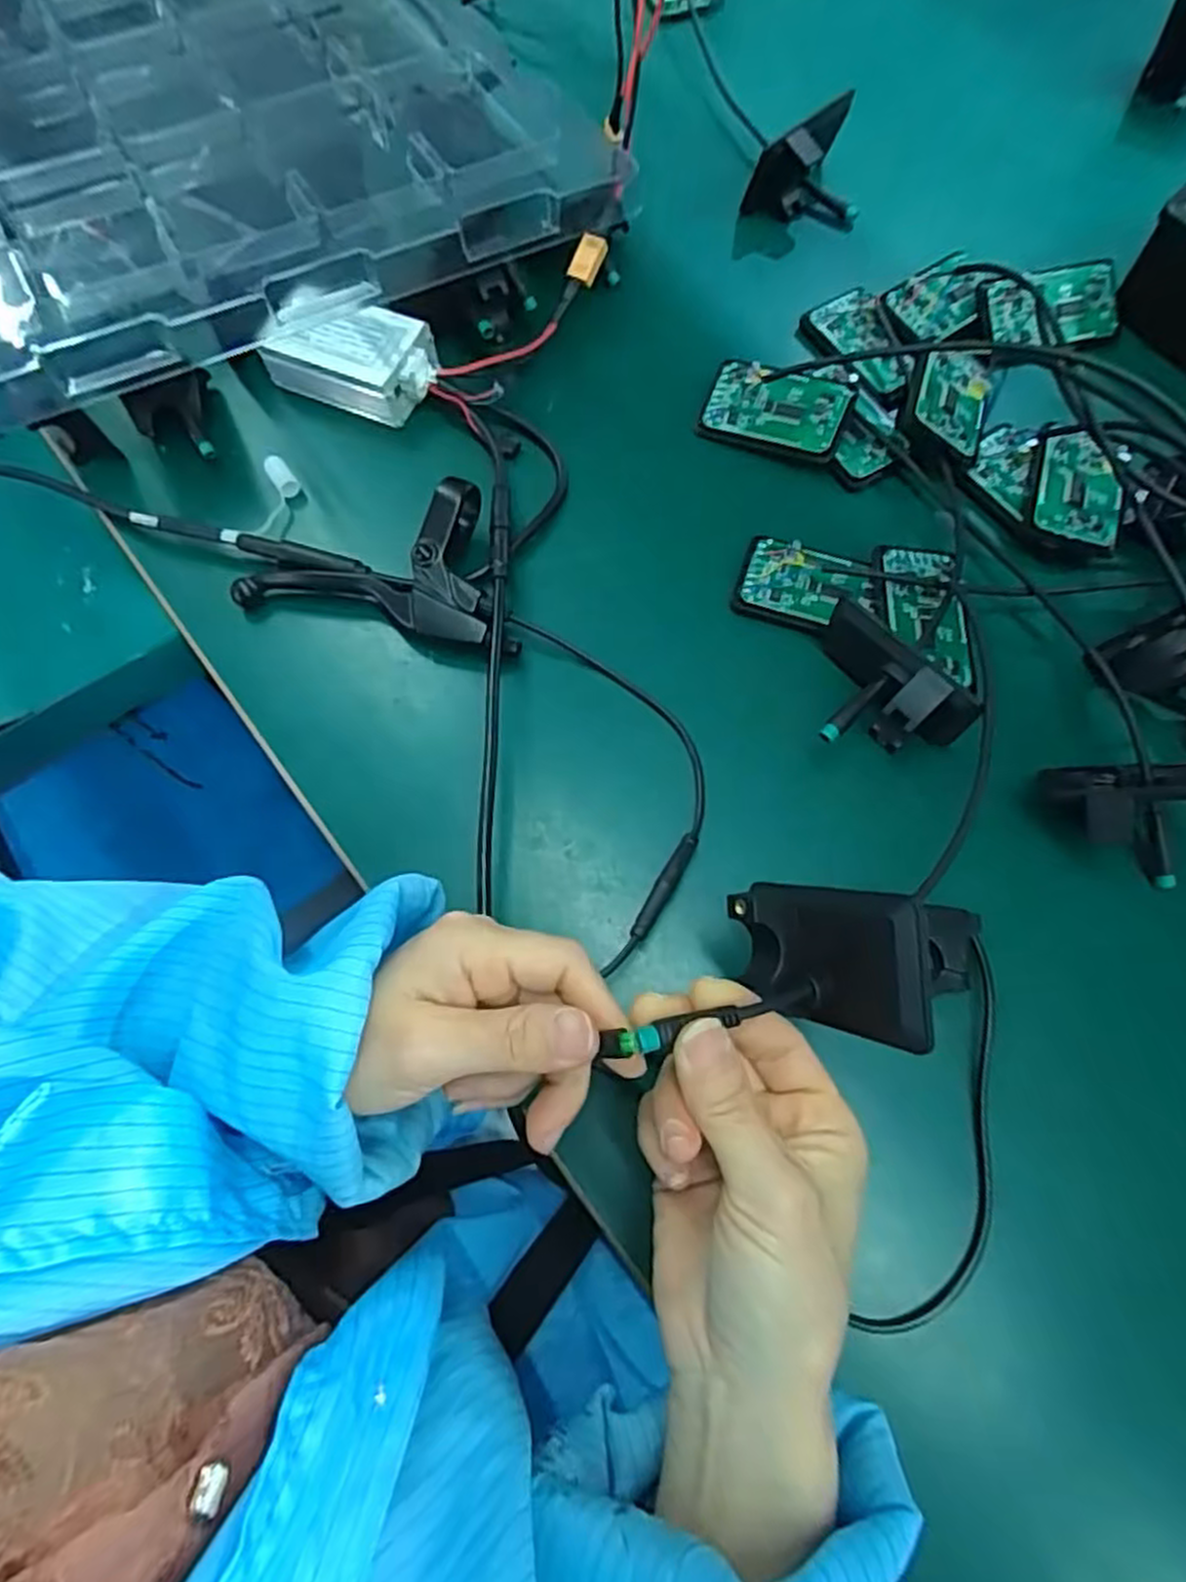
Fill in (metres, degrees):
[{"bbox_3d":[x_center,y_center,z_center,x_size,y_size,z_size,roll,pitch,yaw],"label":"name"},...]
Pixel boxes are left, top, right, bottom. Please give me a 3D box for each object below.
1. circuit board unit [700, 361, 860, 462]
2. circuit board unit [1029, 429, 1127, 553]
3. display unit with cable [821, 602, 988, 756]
[{"bbox_3d":[0.102,-0.214,0.429,0.079,0.007,0.046,21,92,14],"label":"circuit board unit"},{"bbox_3d":[0.254,-0.159,0.402,0.044,0.017,0.065,16,72,8],"label":"circuit board unit"},{"bbox_3d":[0.133,-0.044,0.361,0.044,0.050,0.079,-43,74,-12],"label":"display unit with cable"}]

